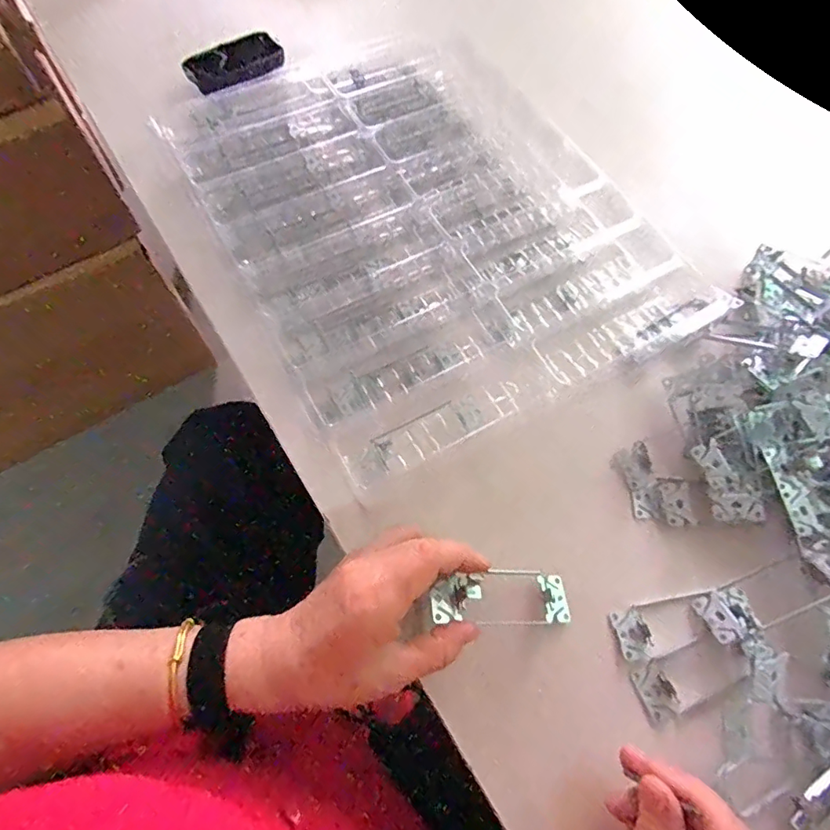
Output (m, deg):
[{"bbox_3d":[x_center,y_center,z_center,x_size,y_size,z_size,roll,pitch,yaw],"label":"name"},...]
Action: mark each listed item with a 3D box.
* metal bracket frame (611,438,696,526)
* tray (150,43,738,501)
[{"bbox_3d":[0.192,0.058,0.400,0.044,0.012,0.070,-17,68,-9],"label":"metal bracket frame"},{"bbox_3d":[-0.002,-0.190,0.461,0.351,0.059,0.451,-24,70,-12],"label":"tray"}]

